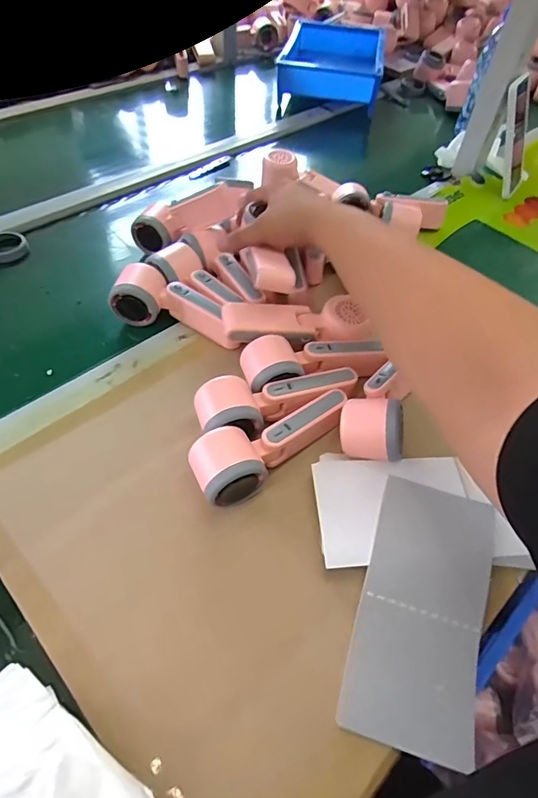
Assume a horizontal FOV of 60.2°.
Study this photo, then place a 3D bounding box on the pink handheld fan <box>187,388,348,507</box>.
[{"bbox_3d":[0.008,0.044,0.438,0.159,0.040,0.059,-20,56,-18],"label":"pink handheld fan"}]

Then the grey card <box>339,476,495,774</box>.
[{"bbox_3d":[0.124,0.164,0.372,0.096,0.009,0.194,17,63,7],"label":"grey card"}]

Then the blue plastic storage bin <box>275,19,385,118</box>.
[{"bbox_3d":[0.142,-0.749,1.034,0.214,0.067,0.286,11,54,4],"label":"blue plastic storage bin"}]

